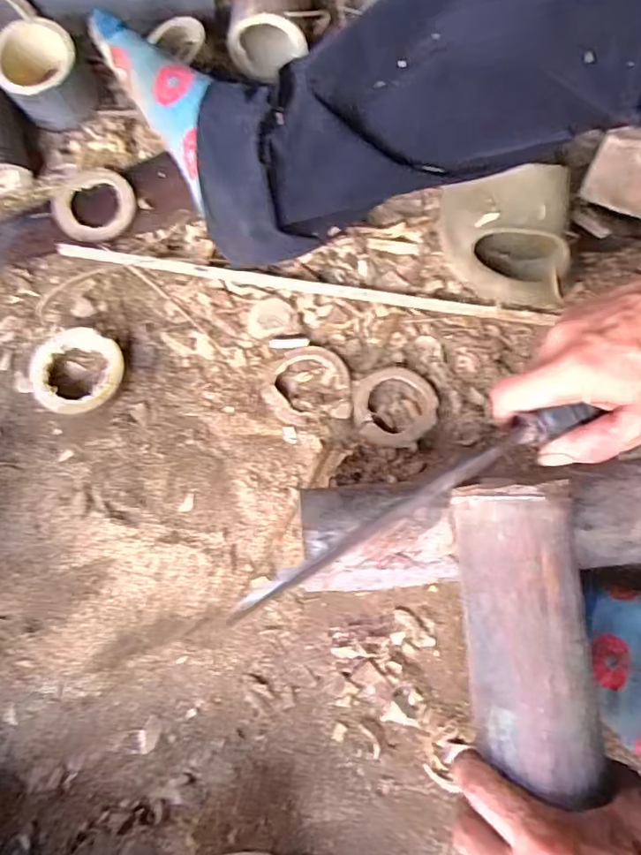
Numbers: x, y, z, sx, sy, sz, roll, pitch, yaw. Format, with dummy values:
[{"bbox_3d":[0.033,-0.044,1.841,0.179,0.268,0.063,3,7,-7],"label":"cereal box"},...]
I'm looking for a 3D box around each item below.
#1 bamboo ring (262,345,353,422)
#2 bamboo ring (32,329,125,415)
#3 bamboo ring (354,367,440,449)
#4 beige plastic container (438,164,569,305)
[{"bbox_3d":[-0.011,-0.037,0.480,0.070,0.010,0.068,0,72,0],"label":"bamboo ring"},{"bbox_3d":[-0.197,-0.044,0.478,0.068,0.020,0.071,0,72,0],"label":"bamboo ring"},{"bbox_3d":[0.061,-0.017,0.476,0.067,0.011,0.066,0,72,0],"label":"bamboo ring"},{"bbox_3d":[0.154,-0.151,0.489,0.103,0.068,0.107,1,72,1],"label":"beige plastic container"}]

